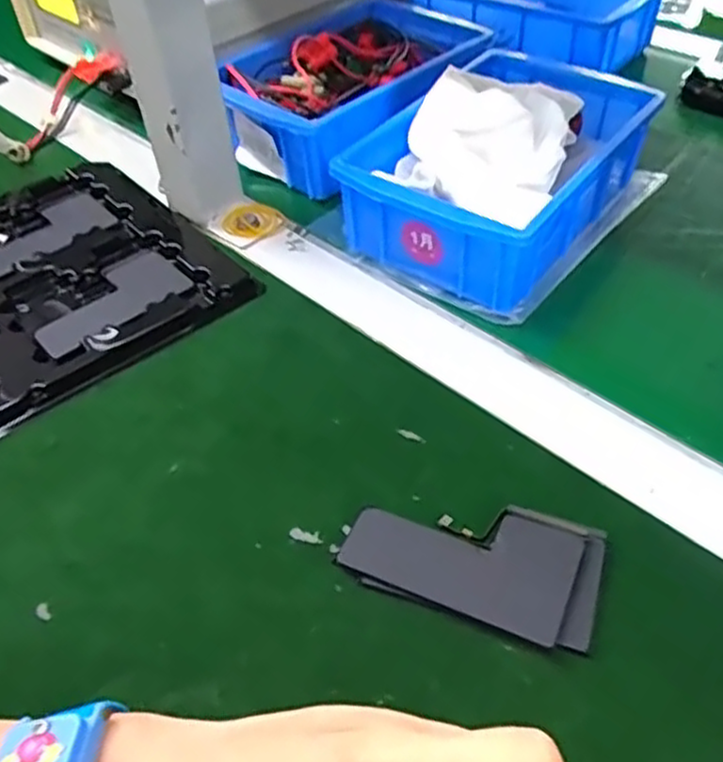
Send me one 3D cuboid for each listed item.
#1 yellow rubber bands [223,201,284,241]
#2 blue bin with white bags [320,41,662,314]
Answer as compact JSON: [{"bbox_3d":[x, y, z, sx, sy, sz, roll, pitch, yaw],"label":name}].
[{"bbox_3d":[-0.073,-0.108,0.498,0.039,0.009,0.039,-2,46,2],"label":"yellow rubber bands"},{"bbox_3d":[0.096,-0.146,0.472,0.127,0.084,0.214,28,54,27],"label":"blue bin with white bags"}]

